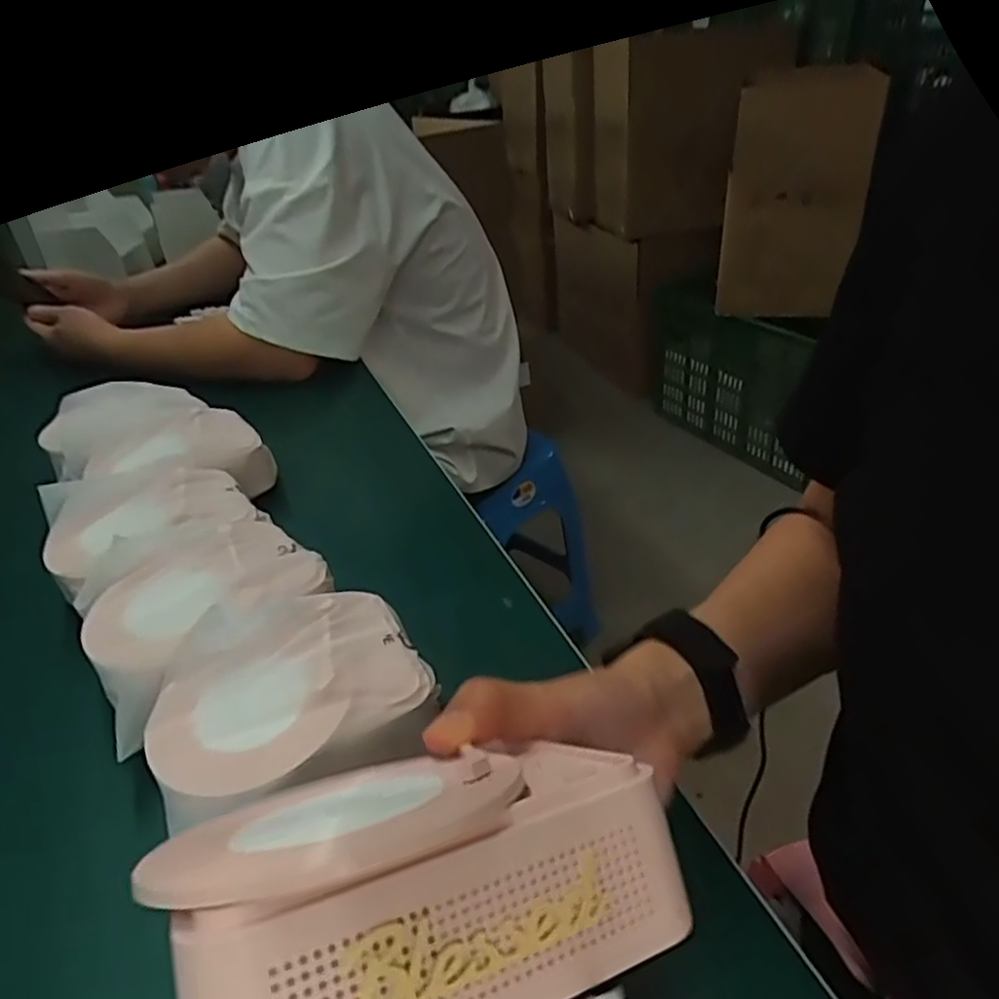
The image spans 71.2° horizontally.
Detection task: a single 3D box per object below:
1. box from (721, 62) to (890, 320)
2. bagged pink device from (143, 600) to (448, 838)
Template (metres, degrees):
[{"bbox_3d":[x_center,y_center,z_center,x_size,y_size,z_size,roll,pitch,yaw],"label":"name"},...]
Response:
[{"bbox_3d":[0.640,-0.647,1.511,0.278,0.478,0.098,4,35,13],"label":"box"},{"bbox_3d":[-0.105,0.094,0.346,0.130,0.041,0.098,-18,36,-19],"label":"bagged pink device"}]

